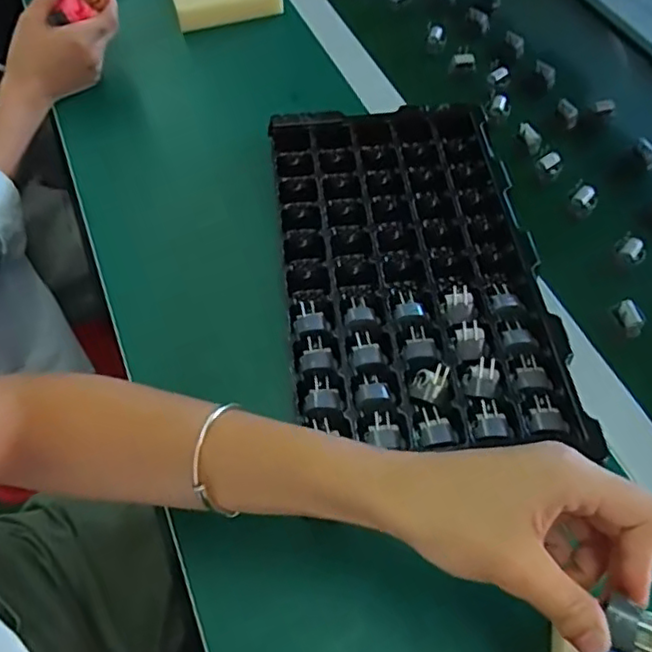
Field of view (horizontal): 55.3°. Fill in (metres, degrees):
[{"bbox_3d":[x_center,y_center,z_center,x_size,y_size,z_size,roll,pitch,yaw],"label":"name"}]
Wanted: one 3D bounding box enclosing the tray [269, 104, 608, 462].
[{"bbox_3d":[0.064,-0.056,0.513,0.195,0.040,0.338,-6,57,-2],"label":"tray"}]

